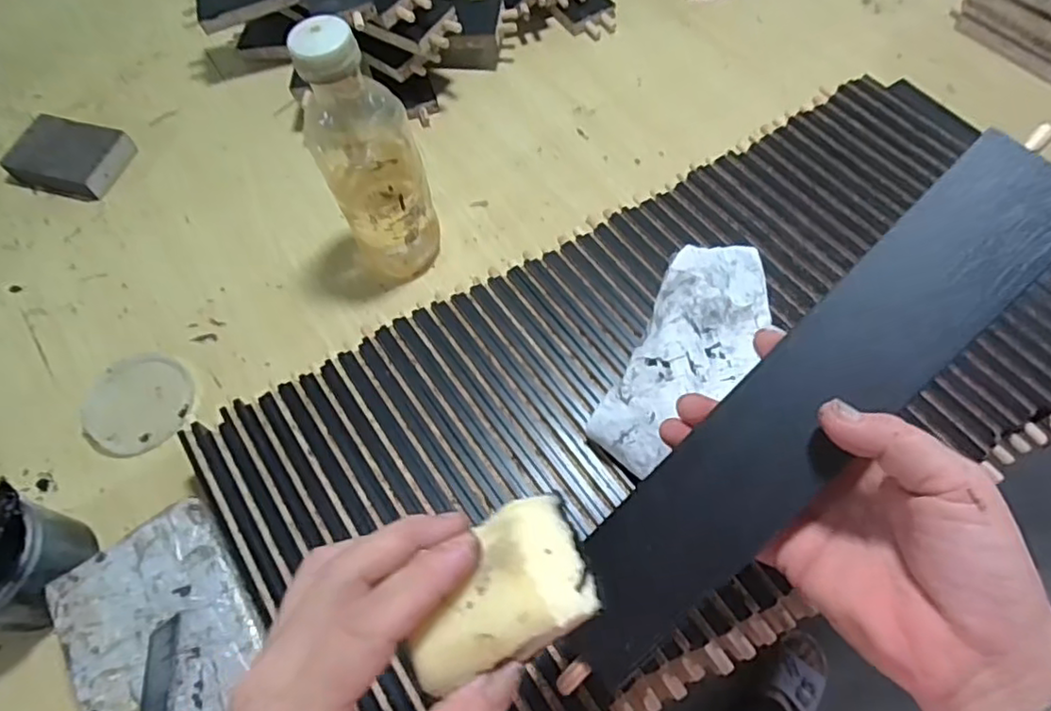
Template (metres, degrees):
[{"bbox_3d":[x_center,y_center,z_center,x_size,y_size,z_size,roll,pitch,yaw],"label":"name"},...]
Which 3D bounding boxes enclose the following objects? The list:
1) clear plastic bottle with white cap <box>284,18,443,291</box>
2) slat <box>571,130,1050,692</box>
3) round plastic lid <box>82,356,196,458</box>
[{"bbox_3d":[-0.110,-0.135,0.478,0.069,0.222,0.053,-29,65,-11],"label":"clear plastic bottle with white cap"},{"bbox_3d":[0.120,0.024,0.276,0.053,0.009,0.279,44,94,19],"label":"slat"},{"bbox_3d":[-0.307,0.039,0.507,0.081,0.013,0.082,-1,63,2],"label":"round plastic lid"}]

